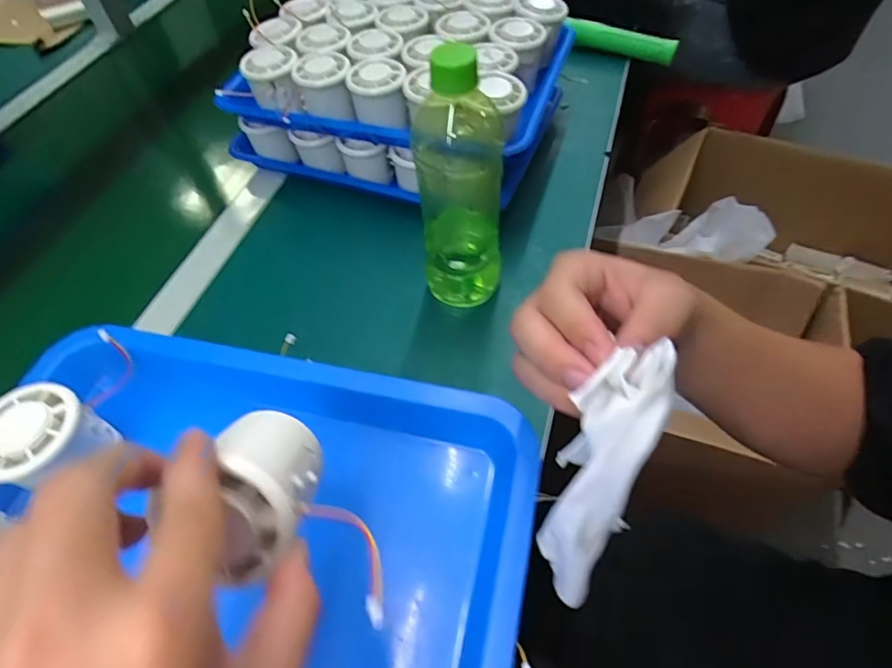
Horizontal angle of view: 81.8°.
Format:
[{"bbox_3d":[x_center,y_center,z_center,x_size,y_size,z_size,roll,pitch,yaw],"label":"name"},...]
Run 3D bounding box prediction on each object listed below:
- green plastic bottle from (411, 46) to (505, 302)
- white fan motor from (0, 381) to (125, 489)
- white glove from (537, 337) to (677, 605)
[{"bbox_3d":[0.010,-0.112,0.398,0.060,0.214,0.059,-2,54,4],"label":"green plastic bottle"},{"bbox_3d":[-0.233,0.064,0.301,0.058,0.042,0.055,-3,54,4],"label":"white fan motor"},{"bbox_3d":[0.064,0.071,0.229,0.032,0.143,0.027,20,29,18],"label":"white glove"}]

